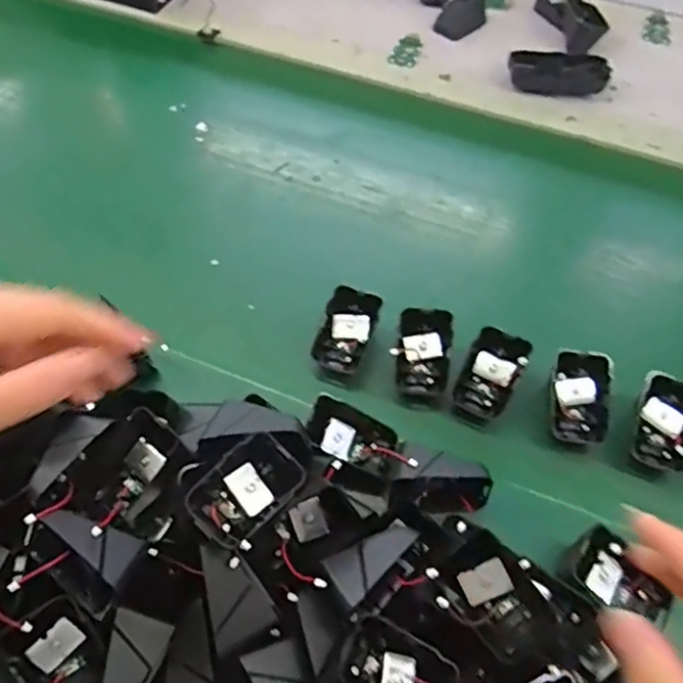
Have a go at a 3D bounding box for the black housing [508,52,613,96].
[{"bbox_3d":[0.242,-0.300,0.701,0.105,0.029,0.042,9,59,4],"label":"black housing"}]

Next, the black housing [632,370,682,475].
[{"bbox_3d":[0.244,0.060,0.469,0.044,0.032,0.063,24,61,13],"label":"black housing"}]

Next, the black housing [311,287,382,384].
[{"bbox_3d":[0.004,-0.007,0.508,0.047,0.042,0.064,14,57,9],"label":"black housing"}]

